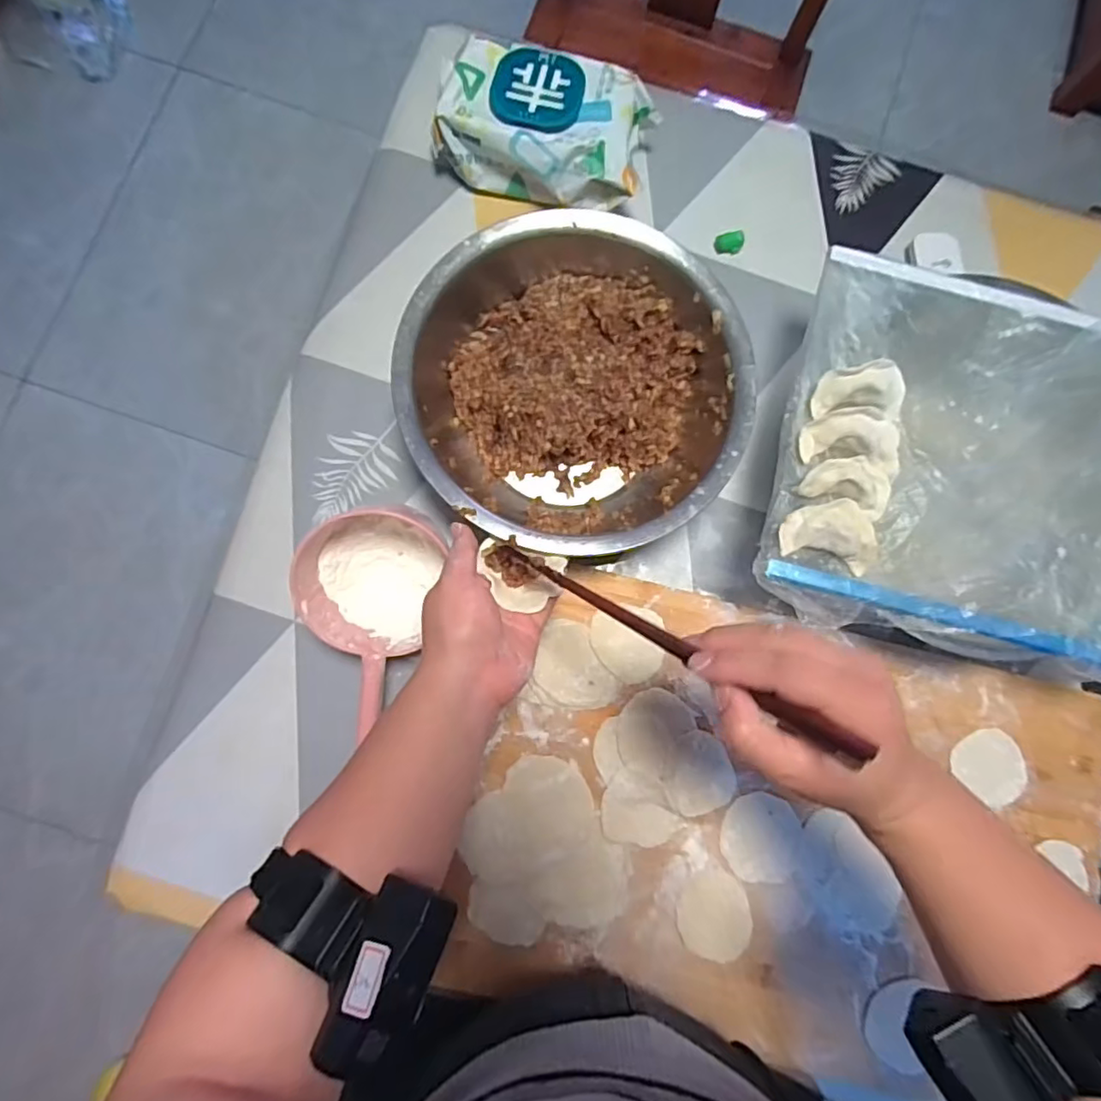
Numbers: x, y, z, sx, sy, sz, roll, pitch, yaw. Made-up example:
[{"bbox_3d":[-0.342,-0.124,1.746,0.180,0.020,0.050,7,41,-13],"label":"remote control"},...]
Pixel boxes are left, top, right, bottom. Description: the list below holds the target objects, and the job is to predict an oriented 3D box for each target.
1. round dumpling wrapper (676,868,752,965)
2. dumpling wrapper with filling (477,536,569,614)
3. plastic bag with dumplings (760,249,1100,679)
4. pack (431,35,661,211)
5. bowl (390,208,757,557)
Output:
[{"bbox_3d":[0.133,0.297,0.485,0.058,0.004,0.070,-11,83,-4],"label":"round dumpling wrapper"},{"bbox_3d":[-0.018,0.015,0.422,0.058,0.019,0.049,-1,84,-6],"label":"dumpling wrapper with filling"},{"bbox_3d":[0.340,-0.067,0.446,0.320,0.043,0.284,15,82,0],"label":"plastic bag with dumplings"},{"bbox_3d":[-0.006,-0.385,0.546,0.181,0.062,0.111,10,82,-1],"label":"pack"},{"bbox_3d":[0.015,-0.131,0.496,0.261,0.099,0.268,0,83,-2],"label":"bowl"}]

